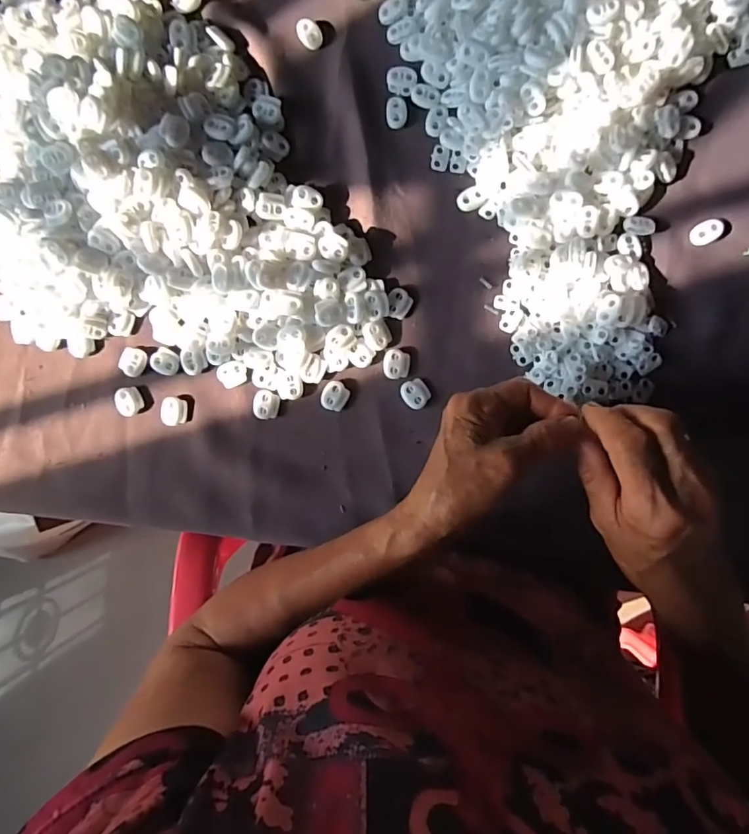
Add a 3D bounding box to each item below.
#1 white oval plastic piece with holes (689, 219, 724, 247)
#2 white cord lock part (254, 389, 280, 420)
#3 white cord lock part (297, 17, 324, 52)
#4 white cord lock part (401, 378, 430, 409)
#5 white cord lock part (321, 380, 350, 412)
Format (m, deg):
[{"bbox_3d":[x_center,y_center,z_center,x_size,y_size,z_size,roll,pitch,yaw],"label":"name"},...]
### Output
[{"bbox_3d":[0.243,-0.135,0.377,0.025,0.004,0.016,-29,90,3],"label":"white oval plastic piece with holes"},{"bbox_3d":[-0.084,-0.009,0.398,0.020,0.004,0.022,0,91,3],"label":"white cord lock part"},{"bbox_3d":[-0.049,-0.291,0.391,0.017,0.004,0.024,-40,89,3],"label":"white cord lock part"},{"bbox_3d":[0.031,-0.018,0.392,0.020,0.004,0.022,-42,89,3],"label":"white cord lock part"},{"bbox_3d":[-0.031,-0.016,0.397,0.020,0.005,0.022,38,93,1],"label":"white cord lock part"}]

